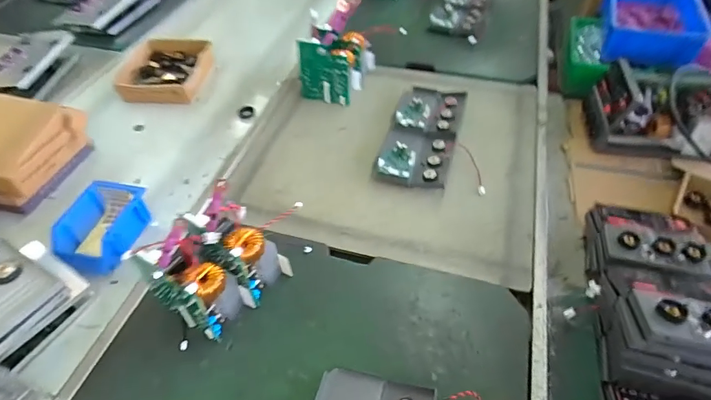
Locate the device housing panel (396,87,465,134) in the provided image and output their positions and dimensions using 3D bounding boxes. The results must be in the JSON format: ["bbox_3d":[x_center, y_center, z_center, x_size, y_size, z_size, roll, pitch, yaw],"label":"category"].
[{"bbox_3d":[0.169,-0.218,0.961,0.150,0.034,0.166,14,51,14],"label":"device housing panel"}]

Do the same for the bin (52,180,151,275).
[{"bbox_3d":[-0.442,0.050,0.742,0.117,0.069,0.161,8,50,7],"label":"bin"}]

